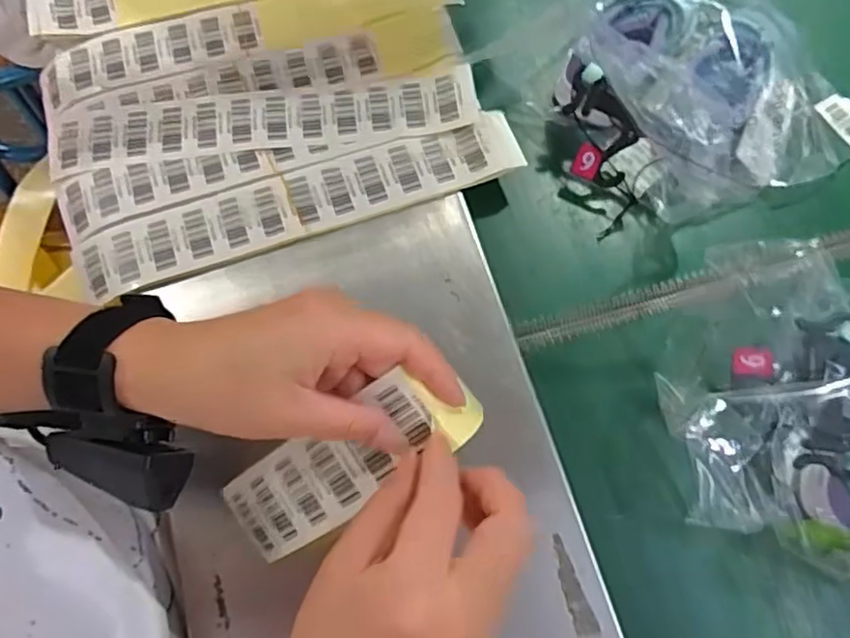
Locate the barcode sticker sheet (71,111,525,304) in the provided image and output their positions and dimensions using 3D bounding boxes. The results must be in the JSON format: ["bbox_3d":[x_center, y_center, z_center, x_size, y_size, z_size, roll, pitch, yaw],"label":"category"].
[{"bbox_3d":[-0.088,-0.082,0.464,0.317,0.012,0.053,-18,77,-6],"label":"barcode sticker sheet"}]

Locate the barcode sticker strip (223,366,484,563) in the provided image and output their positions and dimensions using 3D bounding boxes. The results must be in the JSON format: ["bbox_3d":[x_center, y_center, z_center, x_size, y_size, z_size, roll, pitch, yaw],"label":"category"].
[{"bbox_3d":[-0.046,0.080,0.341,0.161,0.030,0.050,-35,74,22],"label":"barcode sticker strip"}]

